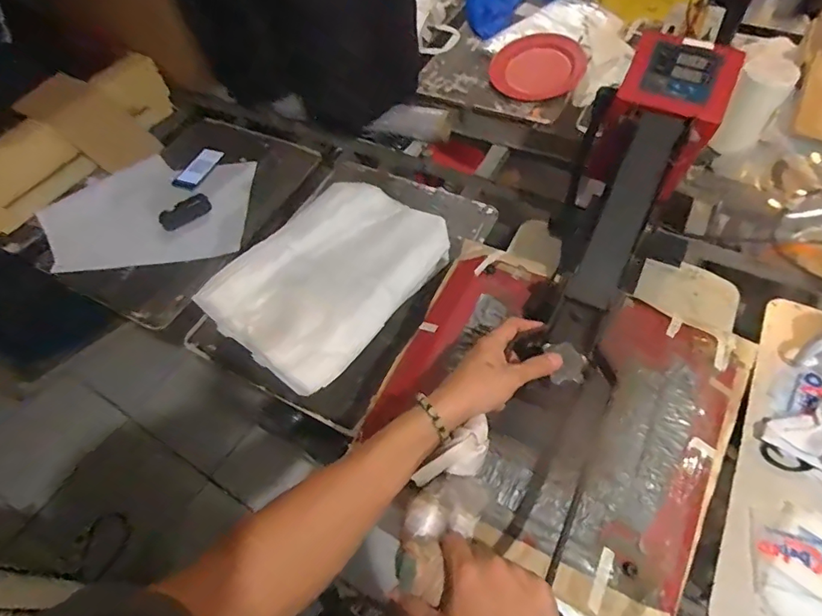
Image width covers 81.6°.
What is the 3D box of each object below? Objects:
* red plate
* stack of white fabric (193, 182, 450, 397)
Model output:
[{"bbox_3d":[0.316,-0.608,1.197,0.224,0.023,0.199,32,85,22],"label":"red plate"},{"bbox_3d":[-0.151,-0.065,0.889,0.307,0.071,0.407,33,65,23],"label":"stack of white fabric"}]

